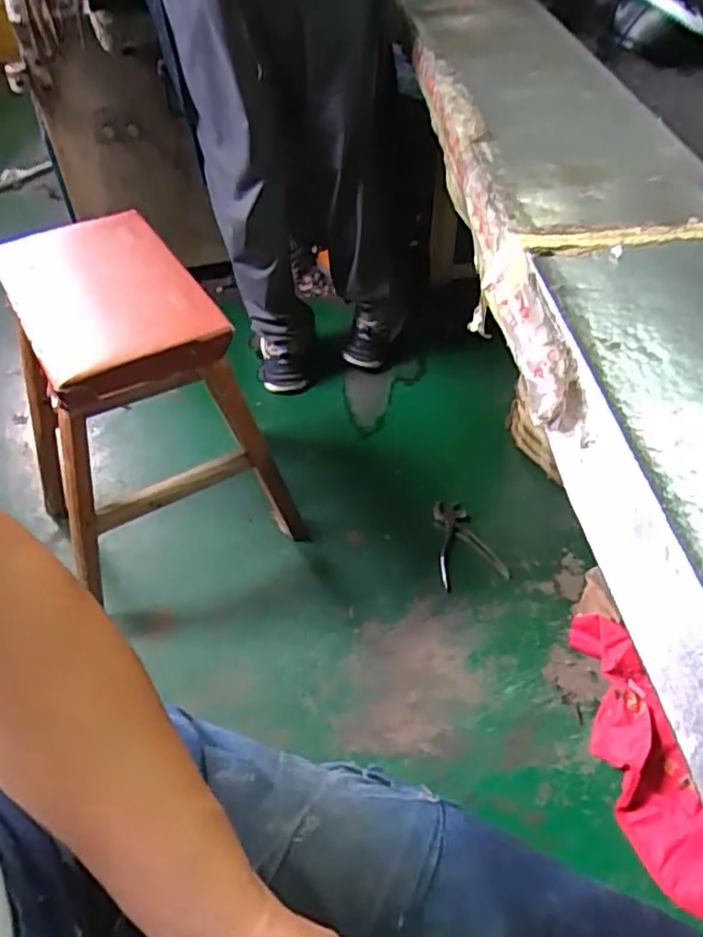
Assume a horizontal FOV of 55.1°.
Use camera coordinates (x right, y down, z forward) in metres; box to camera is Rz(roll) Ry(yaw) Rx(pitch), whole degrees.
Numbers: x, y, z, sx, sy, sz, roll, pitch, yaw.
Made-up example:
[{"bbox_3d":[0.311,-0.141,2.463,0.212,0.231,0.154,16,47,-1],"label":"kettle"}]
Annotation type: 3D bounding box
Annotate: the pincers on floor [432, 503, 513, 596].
[{"bbox_3d":[0.203,0.133,1.227,0.115,0.025,0.172,-11,47,-8],"label":"pincers on floor"}]

